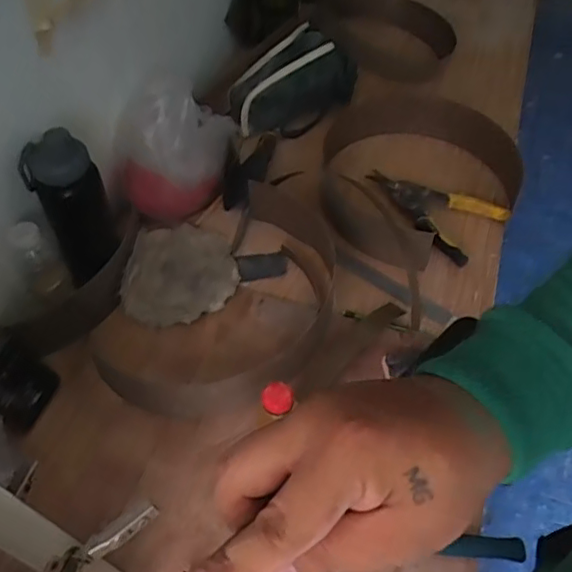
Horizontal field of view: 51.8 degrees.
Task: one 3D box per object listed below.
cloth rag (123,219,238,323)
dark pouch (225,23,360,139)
[{"bbox_3d":[-0.155,-0.026,0.897,0.158,0.028,0.186,10,49,-6],"label":"cloth rag"},{"bbox_3d":[0.013,-0.392,1.122,0.251,0.120,0.141,-28,58,-20],"label":"dark pouch"}]

